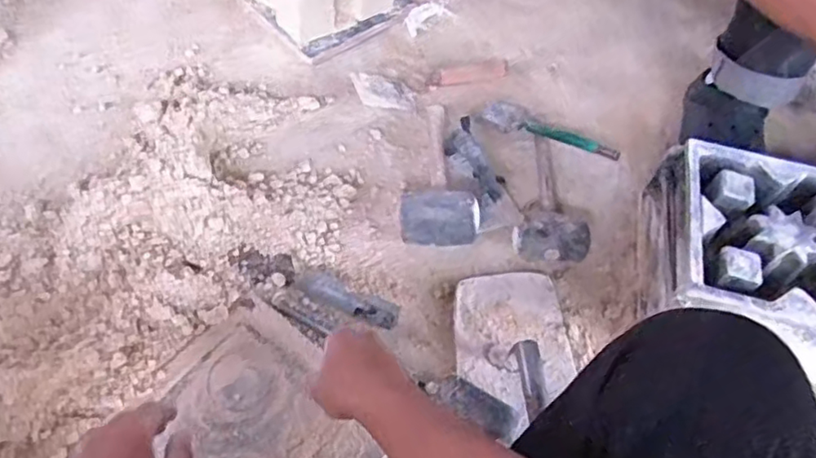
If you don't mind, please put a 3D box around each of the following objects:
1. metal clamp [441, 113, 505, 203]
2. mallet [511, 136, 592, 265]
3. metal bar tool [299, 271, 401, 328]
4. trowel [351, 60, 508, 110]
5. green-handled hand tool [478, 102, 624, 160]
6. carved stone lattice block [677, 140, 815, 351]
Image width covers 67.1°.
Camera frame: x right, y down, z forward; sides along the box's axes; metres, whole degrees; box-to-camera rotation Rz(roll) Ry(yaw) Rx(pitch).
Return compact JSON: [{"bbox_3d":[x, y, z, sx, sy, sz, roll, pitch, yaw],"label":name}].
[{"bbox_3d":[0.094,-0.095,0.855,0.045,0.045,0.145,-19,59,-17],"label":"metal clamp"},{"bbox_3d":[0.188,-0.047,0.840,0.093,0.058,0.217,7,43,0],"label":"mallet"},{"bbox_3d":[-0.071,0.081,0.734,0.126,0.028,0.038,28,58,13],"label":"metal bar tool"},{"bbox_3d":[0.046,-0.235,0.982,0.268,0.042,0.061,-14,58,-14],"label":"trowel"},{"bbox_3d":[0.209,-0.145,0.904,0.063,0.023,0.226,-35,45,-24],"label":"green-handled hand tool"},{"bbox_3d":[0.425,0.020,0.711,0.231,0.070,0.226,12,56,3],"label":"carved stone lattice block"}]

